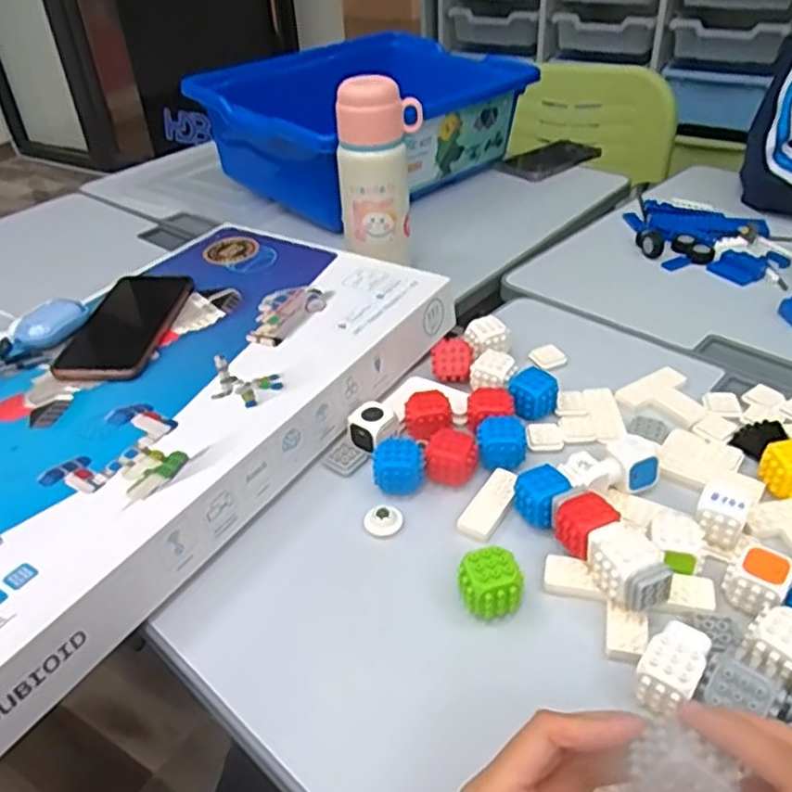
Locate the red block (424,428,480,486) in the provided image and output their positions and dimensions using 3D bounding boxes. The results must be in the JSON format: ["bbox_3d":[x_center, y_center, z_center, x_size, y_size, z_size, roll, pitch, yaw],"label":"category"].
[{"bbox_3d":[0.042,0.046,0.536,0.037,0.030,0.029,8,39,15],"label":"red block"}]

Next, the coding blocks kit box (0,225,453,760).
[{"bbox_3d":[-0.215,0.010,0.579,0.302,0.051,0.542,20,43,27],"label":"coding blocks kit box"}]

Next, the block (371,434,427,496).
[{"bbox_3d":[0.002,0.052,0.533,0.037,0.035,0.028,-5,37,-2],"label":"block"}]

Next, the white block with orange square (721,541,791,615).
[{"bbox_3d":[0.221,0.111,0.432,0.033,0.027,0.029,27,47,34],"label":"white block with orange square"}]

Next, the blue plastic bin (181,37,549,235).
[{"bbox_3d":[-0.045,-0.399,1.028,0.410,0.144,0.301,-29,44,-30],"label":"blue plastic bin"}]

